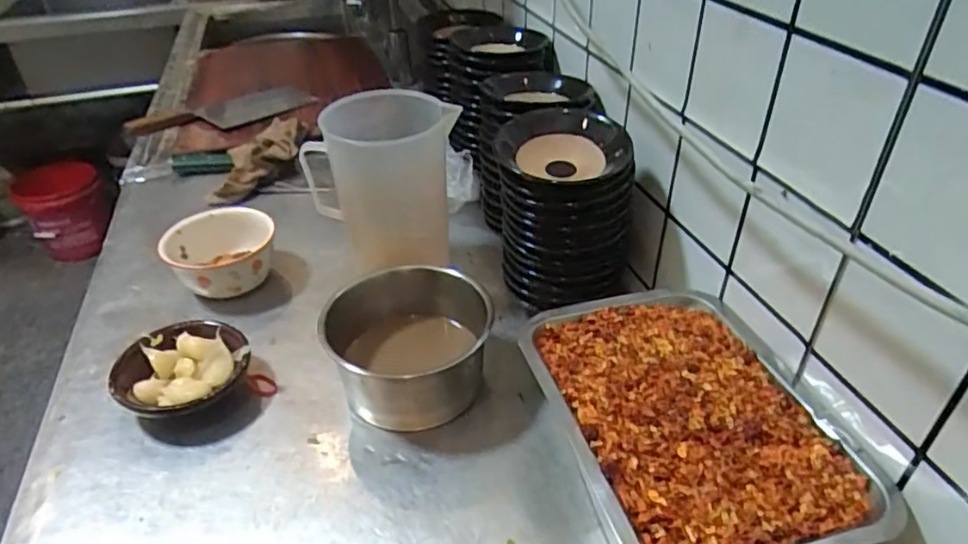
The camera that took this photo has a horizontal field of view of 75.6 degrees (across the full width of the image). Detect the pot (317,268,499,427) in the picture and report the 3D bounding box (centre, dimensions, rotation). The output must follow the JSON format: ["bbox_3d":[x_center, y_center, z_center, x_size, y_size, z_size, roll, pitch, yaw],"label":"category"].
[{"bbox_3d":[-0.073,0.069,0.598,0.135,0.096,0.150,9,36,14],"label":"pot"}]

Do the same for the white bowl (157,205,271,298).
[{"bbox_3d":[-0.311,-0.021,0.744,0.118,0.066,0.127,-1,36,1],"label":"white bowl"}]

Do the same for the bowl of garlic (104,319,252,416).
[{"bbox_3d":[-0.288,0.098,0.599,0.120,0.046,0.112,-1,36,1],"label":"bowl of garlic"}]

